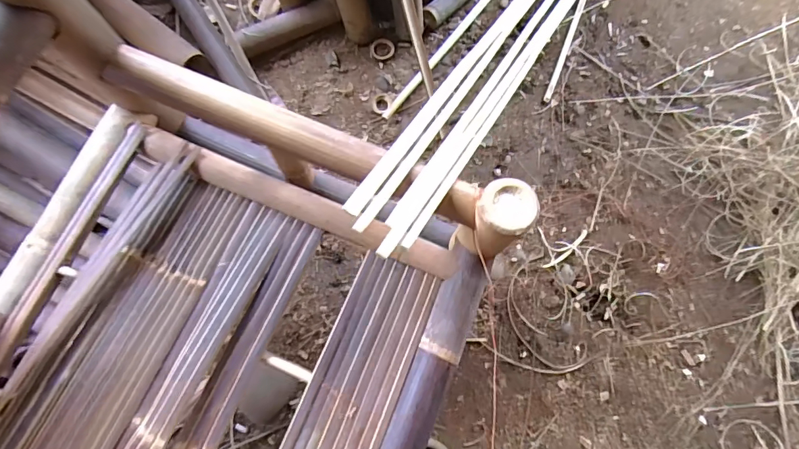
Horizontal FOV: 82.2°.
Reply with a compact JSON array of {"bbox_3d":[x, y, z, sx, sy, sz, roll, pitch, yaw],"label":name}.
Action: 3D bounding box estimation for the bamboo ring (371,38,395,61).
[{"bbox_3d":[-0.044,-0.463,1.206,0.063,0.009,0.063,0,77,-1],"label":"bamboo ring"}]

